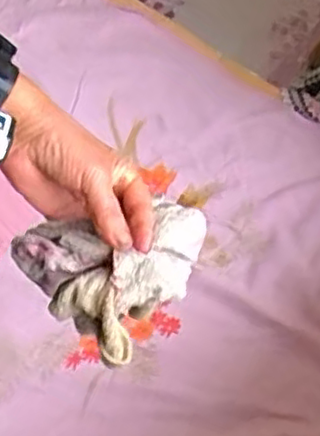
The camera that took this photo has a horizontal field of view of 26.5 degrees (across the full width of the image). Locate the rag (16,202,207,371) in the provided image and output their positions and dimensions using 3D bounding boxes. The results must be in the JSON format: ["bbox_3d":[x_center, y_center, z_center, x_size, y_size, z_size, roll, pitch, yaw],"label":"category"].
[{"bbox_3d":[-0.033,0.028,0.505,0.108,0.056,0.117,41,69,19],"label":"rag"}]

